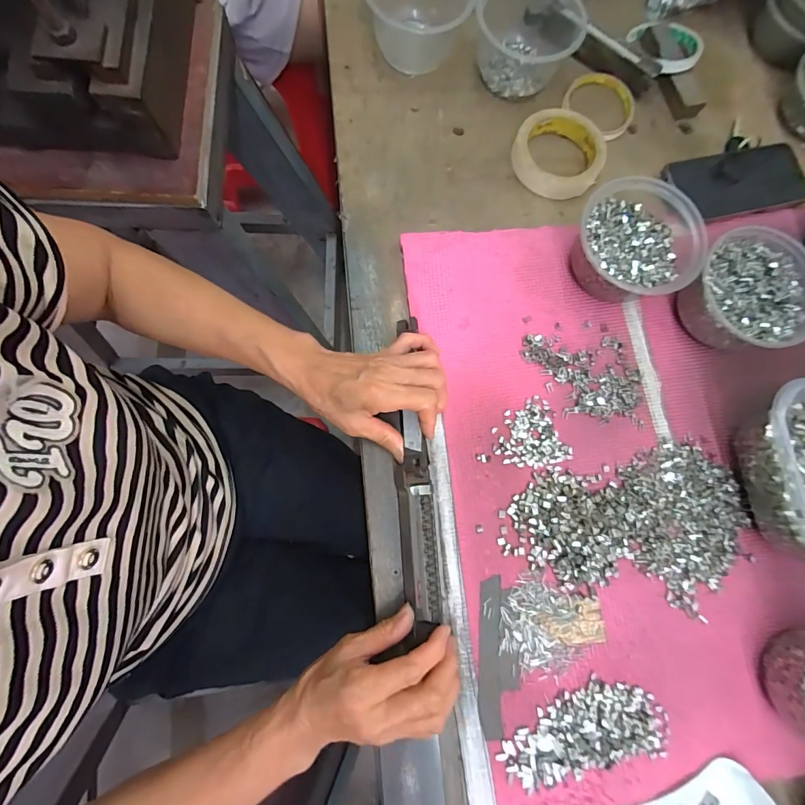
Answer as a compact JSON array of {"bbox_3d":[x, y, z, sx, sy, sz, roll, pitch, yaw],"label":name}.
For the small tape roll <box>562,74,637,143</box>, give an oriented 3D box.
[{"bbox_3d":[0.239,-0.355,0.467,0.086,0.020,0.081,1,79,-4],"label":"small tape roll"}]

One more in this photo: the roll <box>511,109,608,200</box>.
[{"bbox_3d":[0.174,-0.276,0.430,0.095,0.020,0.096,1,79,-4],"label":"roll"}]

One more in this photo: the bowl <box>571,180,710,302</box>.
[{"bbox_3d":[0.224,-0.150,0.383,0.113,0.059,0.109,1,79,-4],"label":"bowl"}]

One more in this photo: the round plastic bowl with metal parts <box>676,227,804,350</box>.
[{"bbox_3d":[0.332,-0.102,0.380,0.112,0.055,0.109,1,79,-4],"label":"round plastic bowl with metal parts"}]

